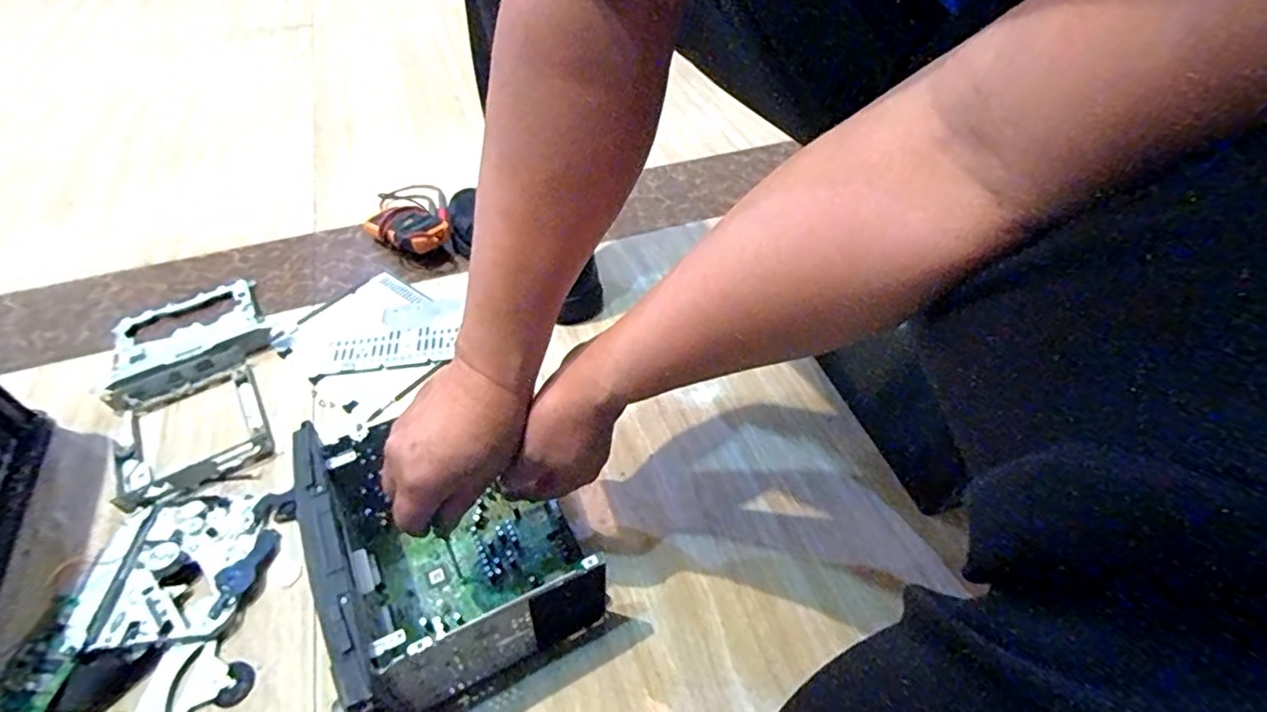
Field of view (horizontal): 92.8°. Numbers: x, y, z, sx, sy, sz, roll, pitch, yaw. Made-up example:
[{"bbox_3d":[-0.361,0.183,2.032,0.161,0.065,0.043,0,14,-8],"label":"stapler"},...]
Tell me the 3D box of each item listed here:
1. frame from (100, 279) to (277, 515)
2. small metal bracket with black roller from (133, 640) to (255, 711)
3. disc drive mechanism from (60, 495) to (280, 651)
[{"bbox_3d":[-0.461,0.019,0.629,0.146,0.027,0.290,-23,52,-19],"label":"frame"},{"bbox_3d":[-0.322,0.244,0.441,0.076,0.006,0.065,-3,48,-3],"label":"small metal bracket with black roller"},{"bbox_3d":[-0.371,0.170,0.491,0.128,0.022,0.123,-3,48,-2],"label":"disc drive mechanism"}]

